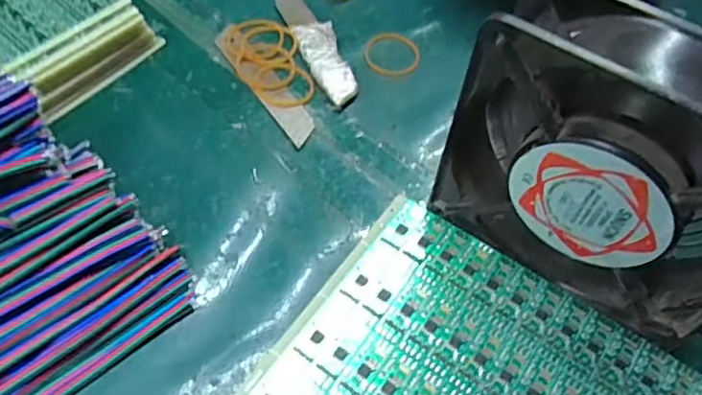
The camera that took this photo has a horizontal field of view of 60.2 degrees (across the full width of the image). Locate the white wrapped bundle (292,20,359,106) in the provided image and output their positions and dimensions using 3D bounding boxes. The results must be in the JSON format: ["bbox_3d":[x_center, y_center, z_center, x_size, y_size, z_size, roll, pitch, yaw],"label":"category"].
[{"bbox_3d":[-0.014,-0.078,0.341,0.022,0.008,0.064,-15,59,-13],"label":"white wrapped bundle"}]

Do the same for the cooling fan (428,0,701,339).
[{"bbox_3d":[0.099,-0.010,0.234,0.118,0.118,0.041,32,60,16],"label":"cooling fan"}]

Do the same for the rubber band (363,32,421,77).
[{"bbox_3d":[0.024,-0.084,0.351,0.032,0.004,0.034,2,56,-3],"label":"rubber band"}]

